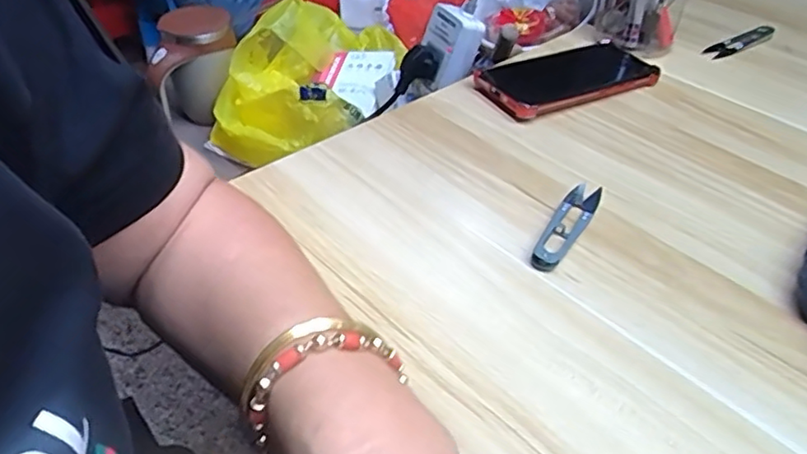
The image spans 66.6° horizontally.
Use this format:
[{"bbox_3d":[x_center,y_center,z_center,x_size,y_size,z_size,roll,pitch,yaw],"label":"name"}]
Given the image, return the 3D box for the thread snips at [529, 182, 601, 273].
[{"bbox_3d":[0.113,-0.002,0.425,0.022,0.010,0.097,22,45,21],"label":"thread snips"}]

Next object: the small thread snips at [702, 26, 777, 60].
[{"bbox_3d":[0.361,-0.196,0.653,0.100,0.014,0.019,-21,46,-24],"label":"small thread snips"}]

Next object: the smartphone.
[{"bbox_3d":[0.156,-0.141,0.578,0.170,0.020,0.085,-17,45,-20],"label":"smartphone"}]

